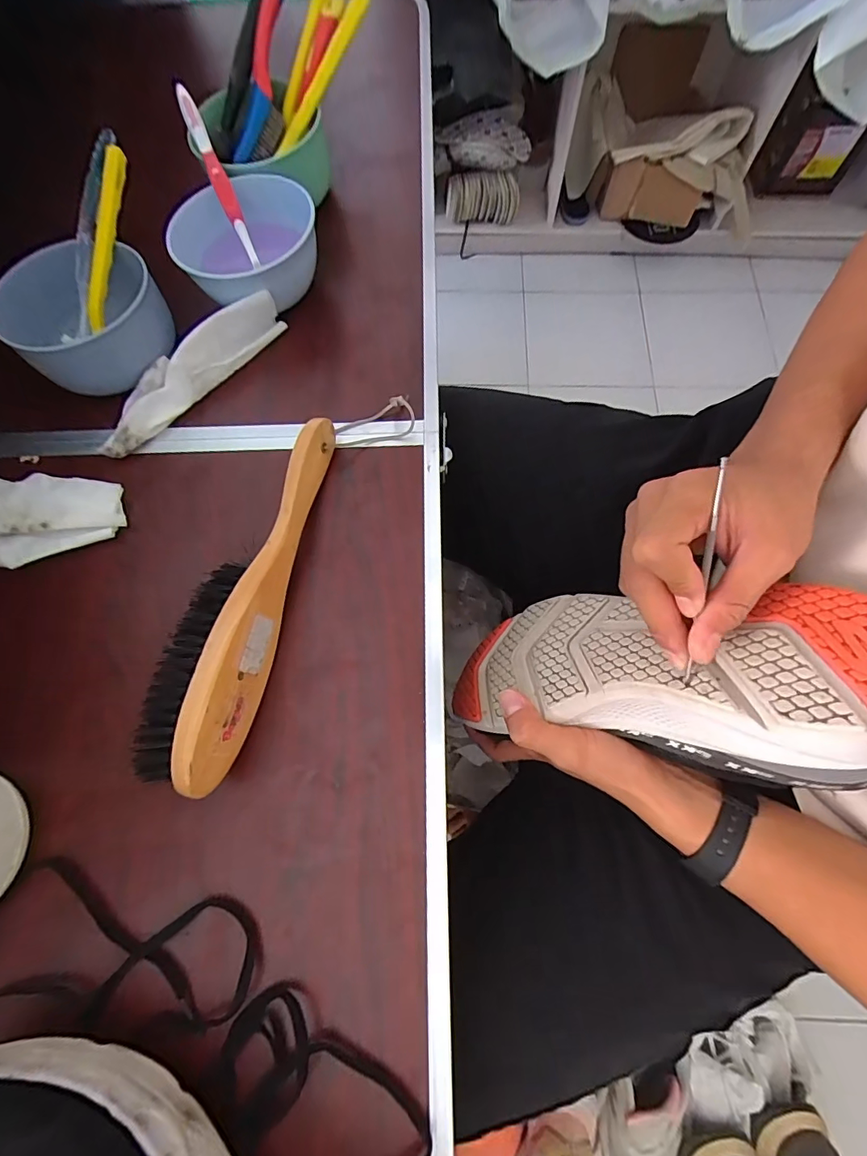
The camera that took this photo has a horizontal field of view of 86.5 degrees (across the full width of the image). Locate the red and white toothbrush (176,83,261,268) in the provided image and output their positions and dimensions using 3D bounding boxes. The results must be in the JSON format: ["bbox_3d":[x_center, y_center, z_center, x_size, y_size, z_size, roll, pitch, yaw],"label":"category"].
[{"bbox_3d":[-0.168,-0.313,0.360,0.013,0.017,0.144,-24,96,-8],"label":"red and white toothbrush"}]

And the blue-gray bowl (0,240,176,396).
[{"bbox_3d":[-0.254,-0.193,0.343,0.107,0.053,0.112,-29,73,-9],"label":"blue-gray bowl"}]

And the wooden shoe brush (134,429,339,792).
[{"bbox_3d":[-0.115,0.003,0.286,0.052,0.048,0.231,12,72,5],"label":"wooden shoe brush"}]

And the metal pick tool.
[{"bbox_3d":[0.136,0.000,0.232,0.005,0.006,0.117,-1,107,-1],"label":"metal pick tool"}]

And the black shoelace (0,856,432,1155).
[{"bbox_3d":[-0.123,0.217,0.234,0.254,0.017,0.083,21,73,8],"label":"black shoelace"}]

